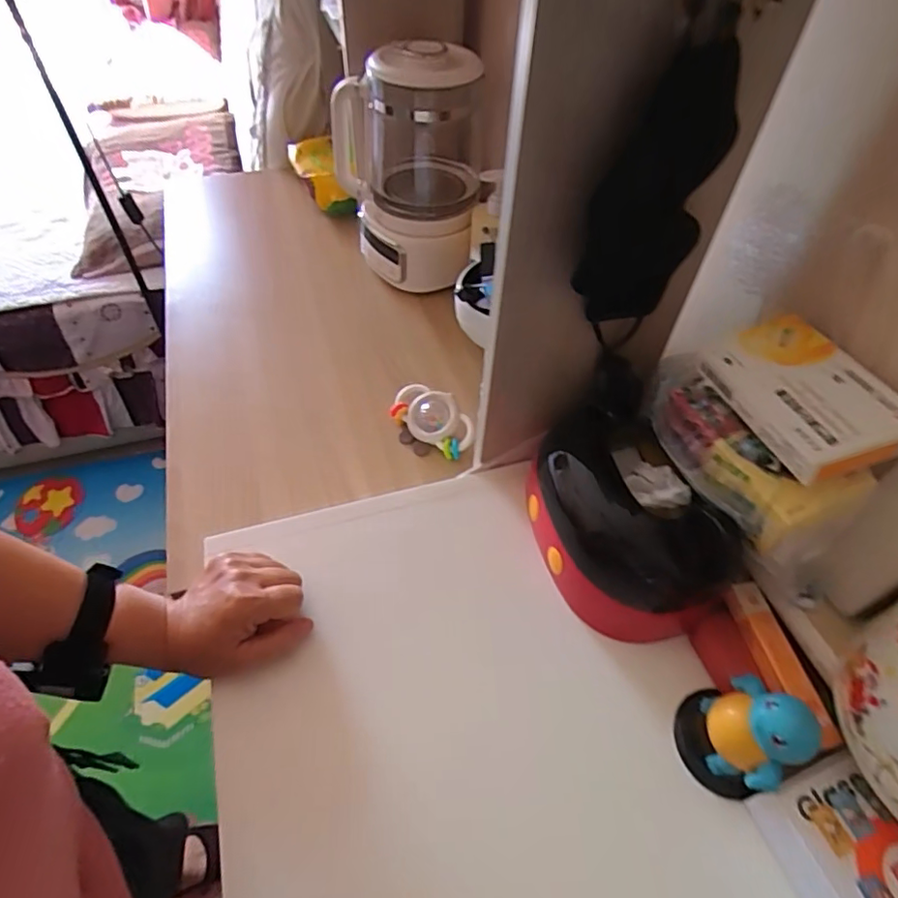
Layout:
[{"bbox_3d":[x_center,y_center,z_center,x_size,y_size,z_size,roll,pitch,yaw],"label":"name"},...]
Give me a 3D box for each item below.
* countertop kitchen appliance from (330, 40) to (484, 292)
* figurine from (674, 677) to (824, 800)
[{"bbox_3d":[-0.062,-0.405,0.835,0.199,0.304,0.176,-3,52,-3],"label":"countertop kitchen appliance"},{"bbox_3d":[0.202,0.197,0.389,0.054,0.096,0.067,-26,57,-20],"label":"figurine"}]

